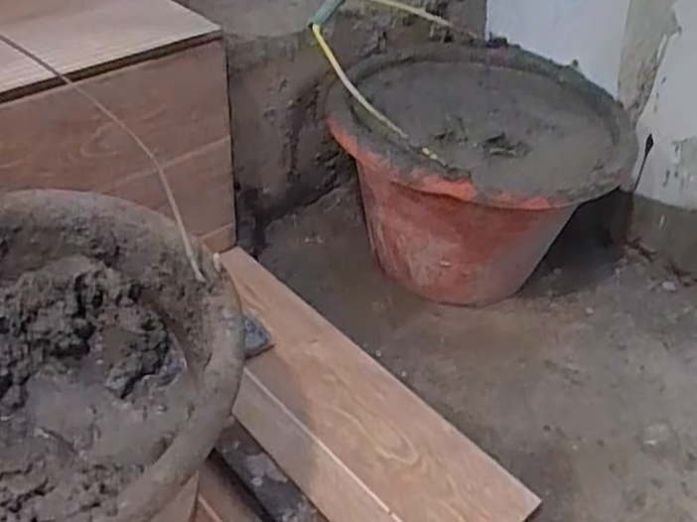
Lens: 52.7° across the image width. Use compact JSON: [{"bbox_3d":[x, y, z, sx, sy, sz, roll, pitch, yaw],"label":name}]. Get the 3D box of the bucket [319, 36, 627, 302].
[{"bbox_3d":[0.122,-0.080,0.752,0.262,0.202,0.285,2,41,-2],"label":"bucket"}]

